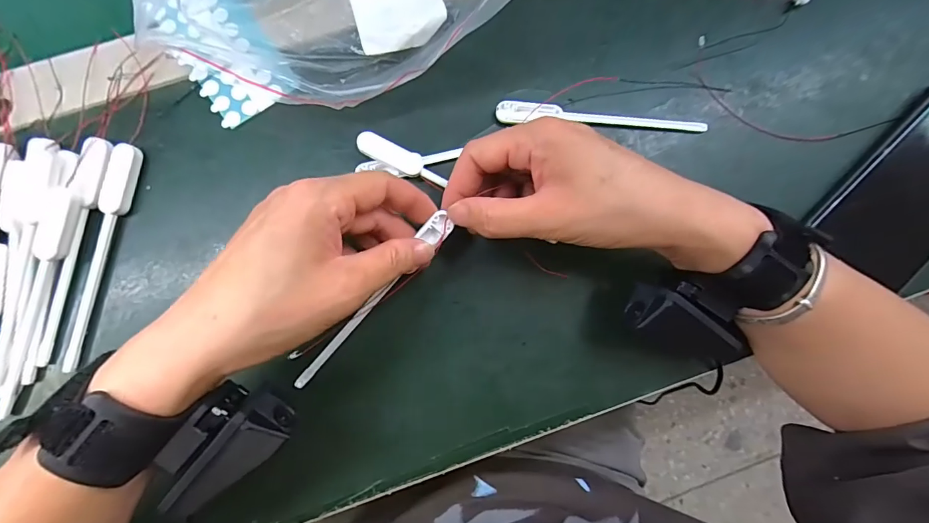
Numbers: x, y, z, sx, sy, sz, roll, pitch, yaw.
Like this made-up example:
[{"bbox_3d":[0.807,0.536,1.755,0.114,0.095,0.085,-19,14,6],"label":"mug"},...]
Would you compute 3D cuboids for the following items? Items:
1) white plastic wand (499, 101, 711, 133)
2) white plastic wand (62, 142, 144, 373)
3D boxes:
[{"bbox_3d":[0.095,-0.100,0.288,0.145,0.004,0.014,2,87,-3],"label":"white plastic wand"},{"bbox_3d":[-0.234,-0.003,0.266,0.016,0.008,0.146,16,86,-3],"label":"white plastic wand"}]

